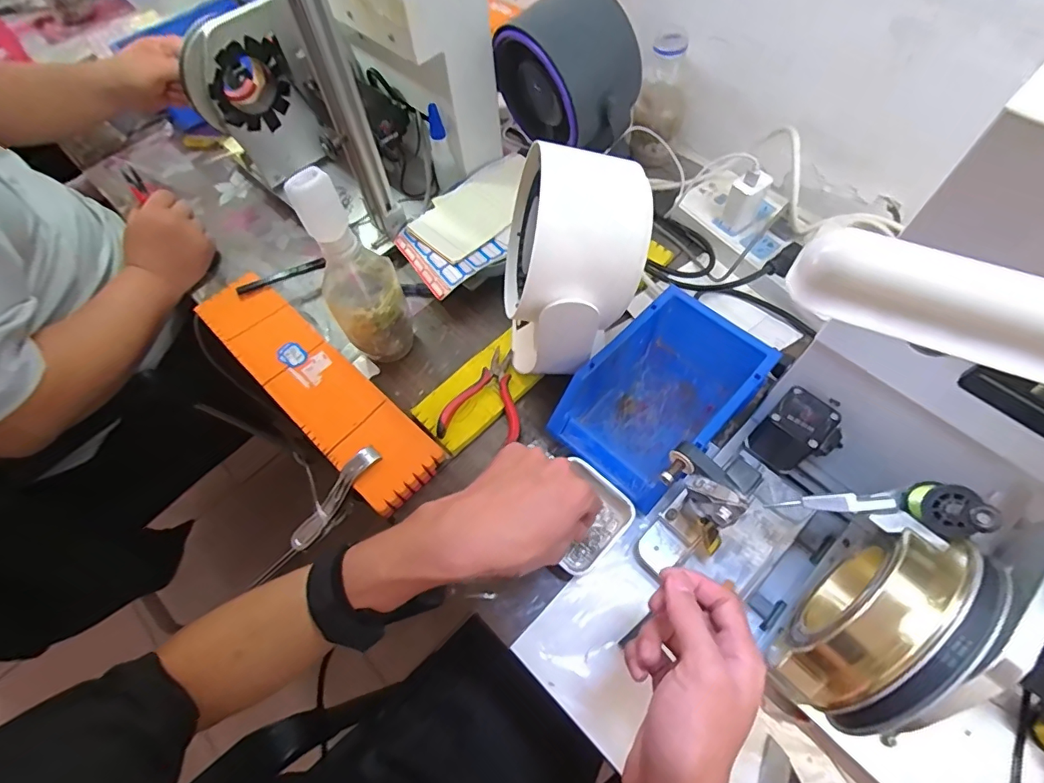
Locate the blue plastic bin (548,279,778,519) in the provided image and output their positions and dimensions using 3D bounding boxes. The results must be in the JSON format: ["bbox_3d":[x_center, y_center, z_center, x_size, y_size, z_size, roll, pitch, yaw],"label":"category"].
[{"bbox_3d":[0.132,0.002,0.475,0.122,0.074,0.193,40,70,22],"label":"blue plastic bin"}]

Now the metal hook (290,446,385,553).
[{"bbox_3d":[-0.180,0.103,0.483,0.019,0.017,0.116,38,91,21],"label":"metal hook"}]

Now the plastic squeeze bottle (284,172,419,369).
[{"bbox_3d":[-0.163,-0.112,0.491,0.075,0.222,0.068,-23,62,-9],"label":"plastic squeeze bottle"}]

